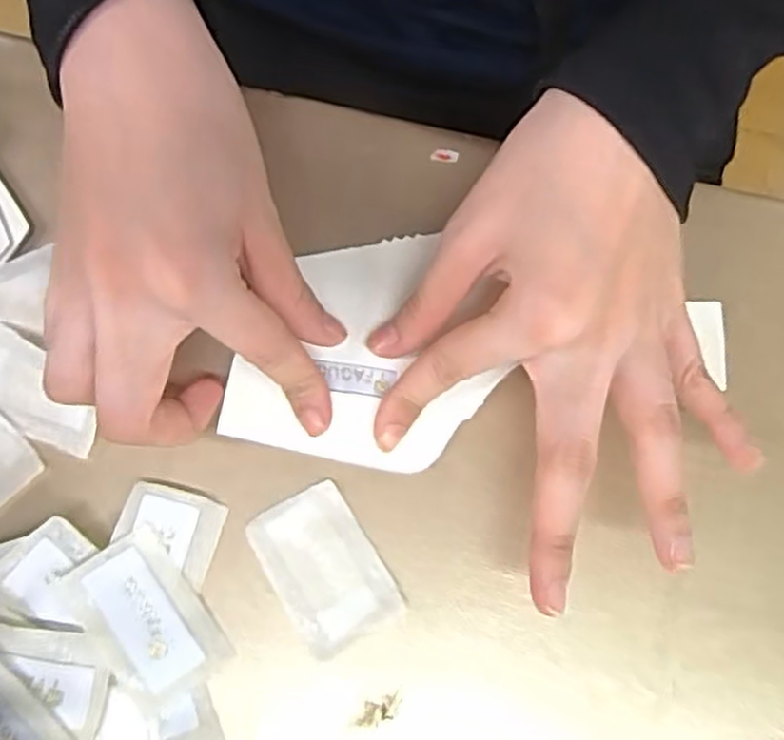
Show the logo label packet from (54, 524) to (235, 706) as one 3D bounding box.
[{"bbox_3d":[-0.083,0.084,0.253,0.036,0.004,0.055,-34,87,-25],"label":"logo label packet"}]

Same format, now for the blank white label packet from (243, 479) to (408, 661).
[{"bbox_3d":[-0.024,0.069,0.264,0.036,0.004,0.053,-30,77,-9],"label":"blank white label packet"}]

